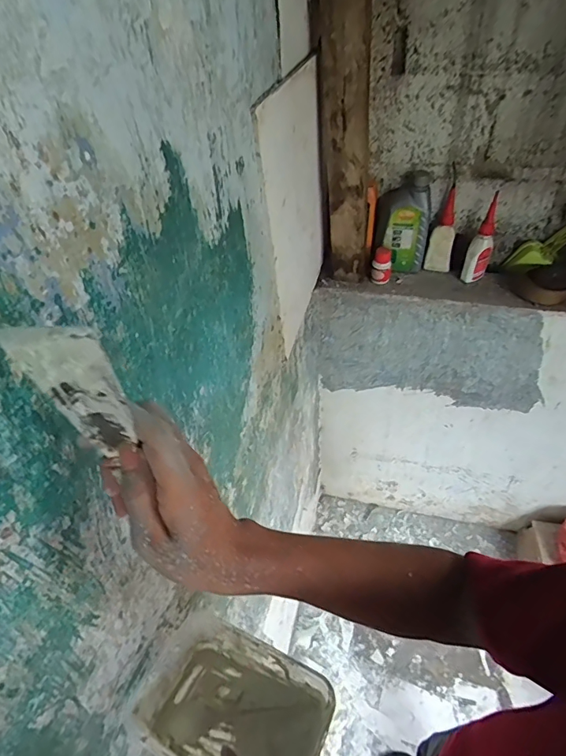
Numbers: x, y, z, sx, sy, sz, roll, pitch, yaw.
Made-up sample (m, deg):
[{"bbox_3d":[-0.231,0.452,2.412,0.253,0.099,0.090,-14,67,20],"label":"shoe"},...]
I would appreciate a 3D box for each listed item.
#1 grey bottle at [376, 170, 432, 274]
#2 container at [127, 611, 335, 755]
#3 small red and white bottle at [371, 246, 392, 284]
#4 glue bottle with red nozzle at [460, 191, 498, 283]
[{"bbox_3d":[0.249,-0.321,0.936,0.108,0.188,0.065,7,48,13],"label":"grey bottle"},{"bbox_3d":[-0.046,0.315,0.428,0.168,0.063,0.116,17,51,21],"label":"container"},{"bbox_3d":[0.212,-0.243,0.958,0.041,0.073,0.033,7,48,13],"label":"small red and white bottle"},{"bbox_3d":[0.404,-0.277,0.903,0.046,0.177,0.053,24,32,26],"label":"glue bottle with red nozzle"}]

